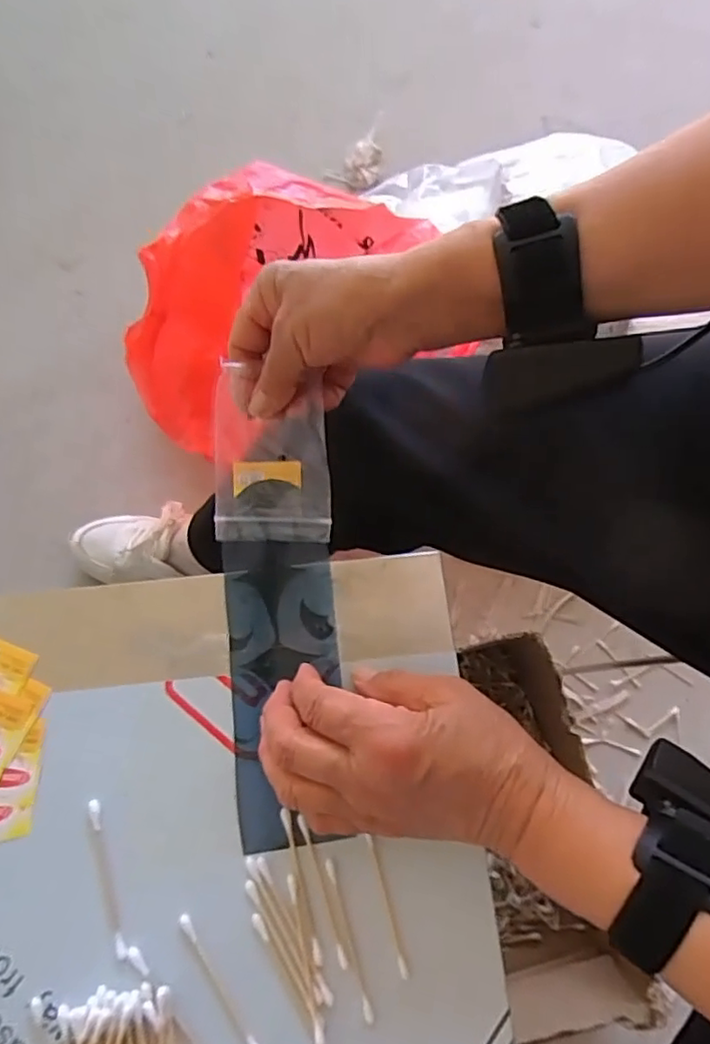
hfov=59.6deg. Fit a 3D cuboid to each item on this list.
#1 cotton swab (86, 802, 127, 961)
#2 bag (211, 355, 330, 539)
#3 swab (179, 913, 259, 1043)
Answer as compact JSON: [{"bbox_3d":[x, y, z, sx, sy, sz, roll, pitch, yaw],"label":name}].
[{"bbox_3d":[-0.125,0.177,0.311,0.007,0.005,0.072,-18,73,-7],"label":"cotton swab"},{"bbox_3d":[-0.048,-0.035,0.355,0.066,0.013,0.091,1,93,-1],"label":"bag"},{"bbox_3d":[-0.064,0.222,0.295,0.006,0.004,0.073,-33,76,-11],"label":"swab"}]

